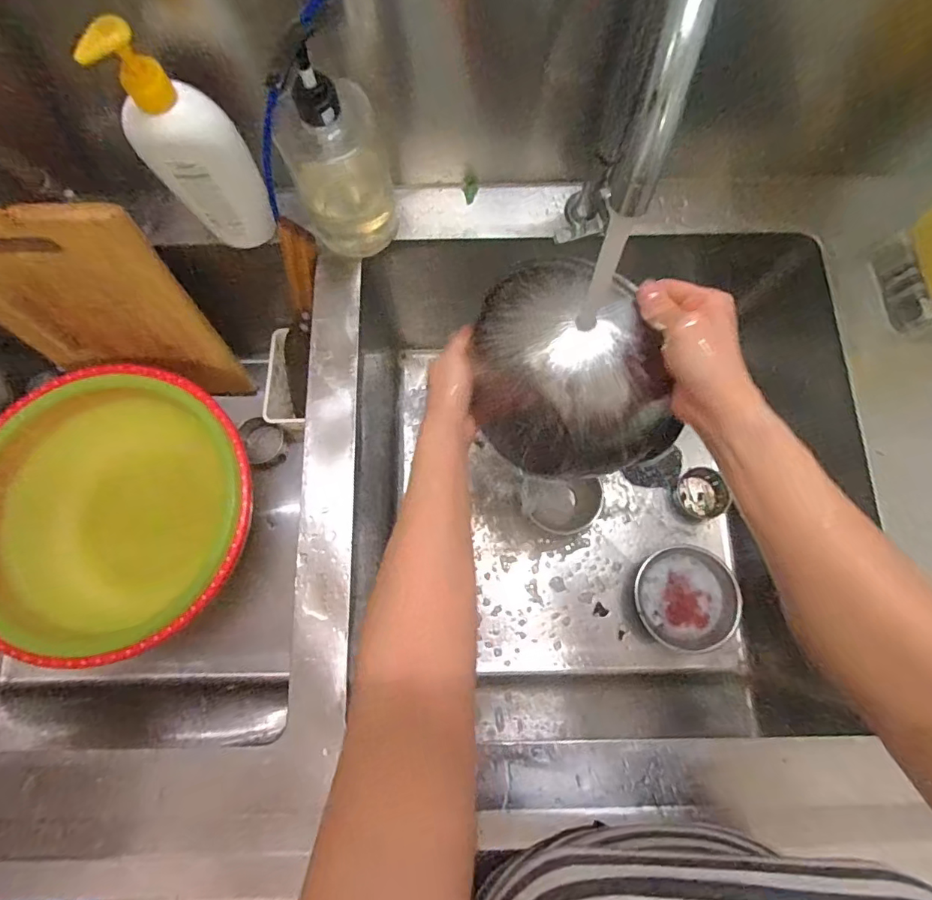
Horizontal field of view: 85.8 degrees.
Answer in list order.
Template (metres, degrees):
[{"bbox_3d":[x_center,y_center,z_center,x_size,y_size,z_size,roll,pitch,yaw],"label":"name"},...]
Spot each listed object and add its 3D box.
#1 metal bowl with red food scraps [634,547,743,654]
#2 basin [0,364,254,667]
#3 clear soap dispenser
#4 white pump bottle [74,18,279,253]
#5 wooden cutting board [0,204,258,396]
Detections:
[{"bbox_3d":[0.306,0.207,0.700,0.139,0.036,0.131,0,76,1],"label":"metal bowl with red food scraps"},{"bbox_3d":[-0.458,0.076,0.662,0.377,0.114,0.364,0,76,1],"label":"basin"},{"bbox_3d":[-0.122,-0.273,0.477,0.094,0.179,0.087,-14,76,-3],"label":"clear soap dispenser"},{"bbox_3d":[-0.237,-0.261,0.442,0.081,0.205,0.046,-34,78,-7],"label":"white pump bottle"},{"bbox_3d":[-0.454,-0.162,0.623,0.253,0.342,0.023,2,67,-2],"label":"wooden cutting board"}]

